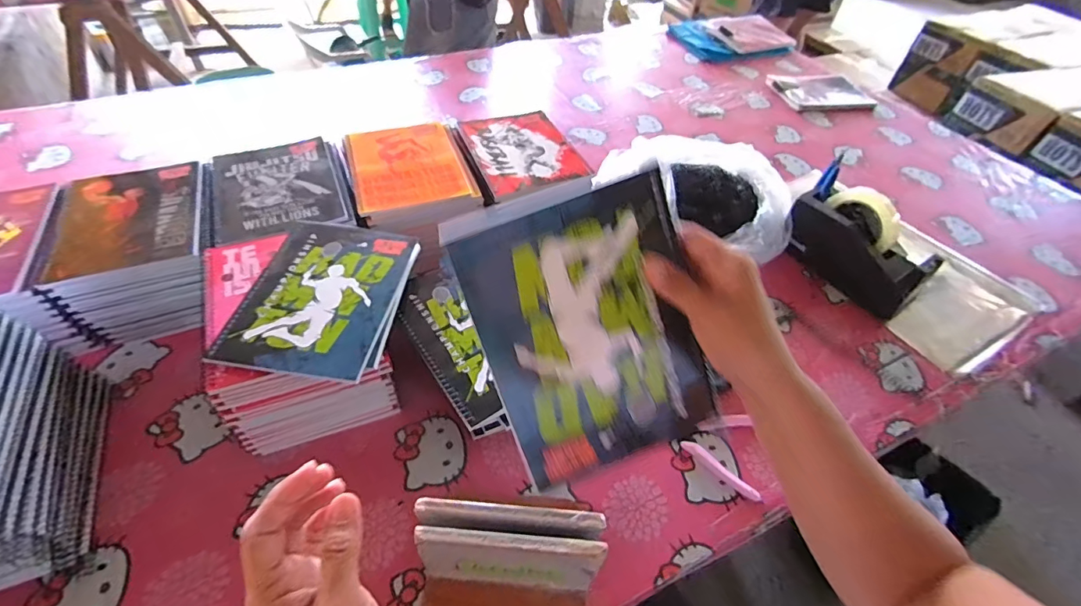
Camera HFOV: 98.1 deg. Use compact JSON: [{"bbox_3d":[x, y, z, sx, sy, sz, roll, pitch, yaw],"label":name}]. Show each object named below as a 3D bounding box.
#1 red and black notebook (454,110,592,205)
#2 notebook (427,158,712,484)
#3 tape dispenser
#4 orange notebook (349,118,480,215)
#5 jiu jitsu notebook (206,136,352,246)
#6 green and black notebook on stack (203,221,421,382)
[{"bbox_3d":[-0.033,-0.234,0.720,0.162,0.015,0.212,-16,52,-16],"label":"red and black notebook"},{"bbox_3d":[0.035,0.019,0.320,0.144,0.195,0.006,-20,15,-6],"label":"notebook"},{"bbox_3d":[0.459,-0.084,0.688,0.065,0.128,0.197,-26,55,-23],"label":"tape dispenser"},{"bbox_3d":[-0.192,-0.205,0.682,0.156,0.008,0.194,-15,52,-16],"label":"orange notebook"},{"bbox_3d":[-0.351,-0.156,0.622,0.150,0.008,0.199,-19,53,-18],"label":"jiu jitsu notebook"},{"bbox_3d":[-0.232,-0.012,0.501,0.167,0.013,0.201,7,49,3],"label":"green and black notebook on stack"}]

